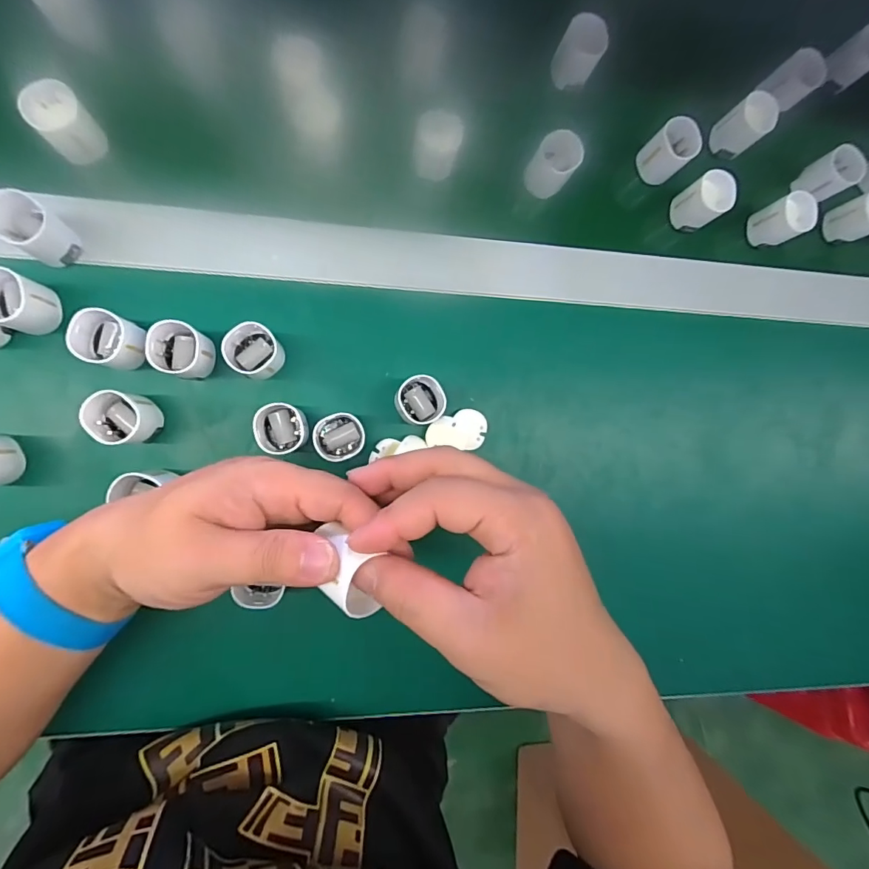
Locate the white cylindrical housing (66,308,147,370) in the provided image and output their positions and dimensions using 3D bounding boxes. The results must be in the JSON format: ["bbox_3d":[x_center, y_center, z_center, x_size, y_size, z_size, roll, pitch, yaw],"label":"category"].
[{"bbox_3d":[-0.194,-0.056,0.282,0.025,0.035,0.029,9,90,-10],"label":"white cylindrical housing"}]

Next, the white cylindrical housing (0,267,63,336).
[{"bbox_3d":[-0.241,-0.076,0.273,0.027,0.036,0.031,12,90,-10],"label":"white cylindrical housing"}]

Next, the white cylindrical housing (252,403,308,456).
[{"bbox_3d":[-0.097,-0.004,0.300,0.035,0.039,0.030,2,91,-10],"label":"white cylindrical housing"}]

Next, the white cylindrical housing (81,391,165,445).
[{"bbox_3d":[-0.186,-0.010,0.284,0.030,0.036,0.029,0,92,-10],"label":"white cylindrical housing"}]

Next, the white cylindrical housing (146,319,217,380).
[{"bbox_3d":[-0.154,-0.051,0.290,0.029,0.035,0.030,0,92,-10],"label":"white cylindrical housing"}]

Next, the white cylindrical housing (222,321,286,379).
[{"bbox_3d":[-0.113,-0.051,0.297,0.029,0.037,0.031,0,92,-10],"label":"white cylindrical housing"}]

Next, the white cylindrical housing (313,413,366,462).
[{"bbox_3d":[-0.061,0.001,0.305,0.030,0.038,0.029,0,92,-10],"label":"white cylindrical housing"}]

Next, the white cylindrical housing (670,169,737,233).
[{"bbox_3d":[0.198,-0.173,0.349,0.028,0.032,0.029,0,92,-10],"label":"white cylindrical housing"}]

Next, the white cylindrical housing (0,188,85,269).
[{"bbox_3d":[-0.231,-0.118,0.276,0.033,0.037,0.027,36,86,-9],"label":"white cylindrical housing"}]

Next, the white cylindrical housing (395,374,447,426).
[{"bbox_3d":[-0.009,-0.023,0.313,0.035,0.034,0.031,-1,92,-10],"label":"white cylindrical housing"}]

